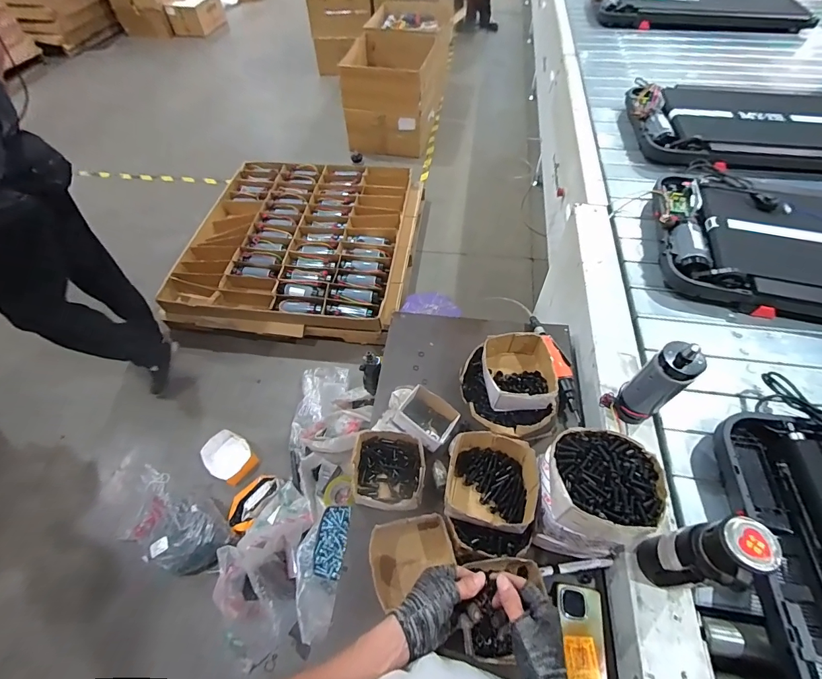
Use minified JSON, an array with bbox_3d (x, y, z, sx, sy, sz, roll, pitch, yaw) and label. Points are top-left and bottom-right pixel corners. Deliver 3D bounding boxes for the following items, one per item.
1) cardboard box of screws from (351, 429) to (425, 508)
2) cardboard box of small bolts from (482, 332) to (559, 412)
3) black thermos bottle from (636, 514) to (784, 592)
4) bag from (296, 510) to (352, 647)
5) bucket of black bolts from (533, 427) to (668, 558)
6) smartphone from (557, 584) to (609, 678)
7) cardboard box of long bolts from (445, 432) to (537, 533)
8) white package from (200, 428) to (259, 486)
[{"bbox_3d":[-0.046,0.272,0.805,0.146,0.065,0.151,5,56,4],"label":"cardboard box of screws"},{"bbox_3d":[0.238,0.073,0.855,0.152,0.082,0.159,-4,55,-1],"label":"cardboard box of small bolts"},{"bbox_3d":[0.415,0.316,0.566,0.075,0.221,0.071,-1,55,1],"label":"black thermos bottle"},{"bbox_3d":[-0.239,0.593,1.008,0.143,0.077,0.295,5,56,5],"label":"bag"},{"bbox_3d":[0.305,0.269,0.662,0.180,0.218,0.150,14,57,10],"label":"bucket of black bolts"},{"bbox_3d":[0.293,0.513,0.658,0.073,0.012,0.160,5,56,5],"label":"smartphone"},{"bbox_3d":[0.145,0.256,0.704,0.157,0.067,0.161,12,57,10],"label":"cardboard box of long bolts"},{"bbox_3d":[-0.691,0.437,1.468,0.202,0.062,0.155,31,61,20],"label":"white package"}]

